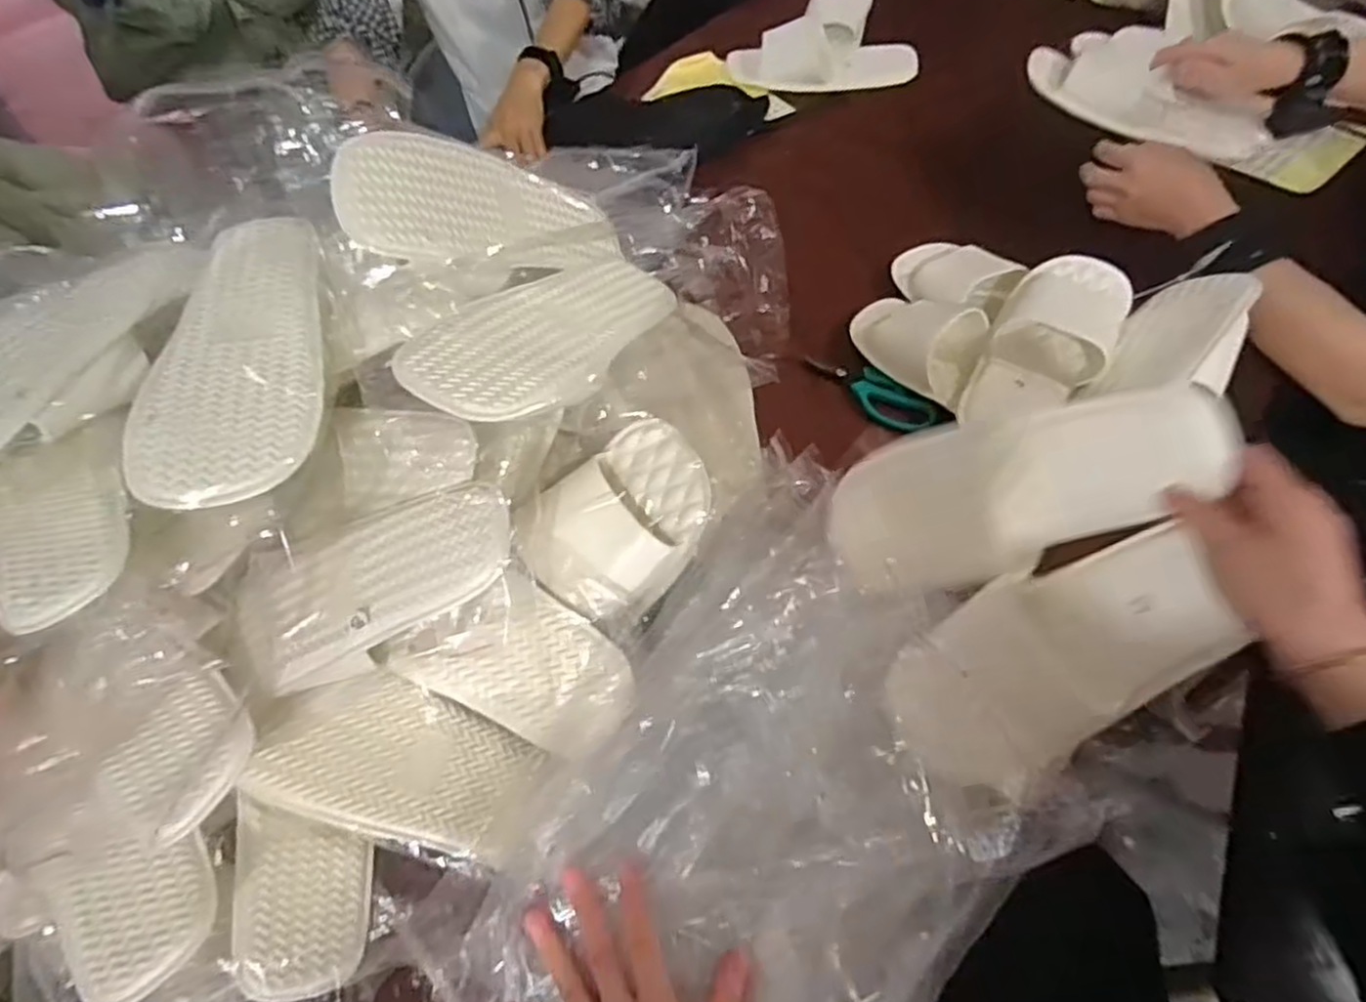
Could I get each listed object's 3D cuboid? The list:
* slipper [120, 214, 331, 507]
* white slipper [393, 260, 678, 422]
[{"bbox_3d":[-0.285,-0.097,0.477,0.104,0.037,0.232,-12,54,-3],"label":"slipper"},{"bbox_3d":[-0.089,-0.114,0.514,0.090,0.030,0.220,41,54,10],"label":"white slipper"}]

